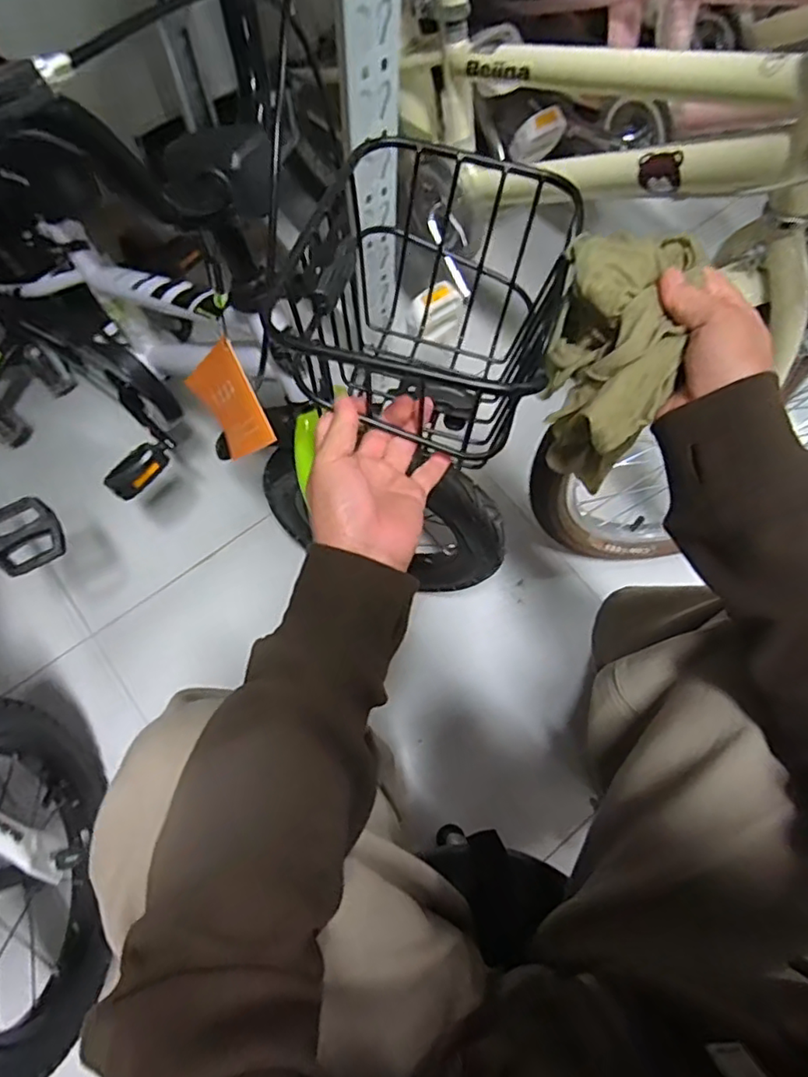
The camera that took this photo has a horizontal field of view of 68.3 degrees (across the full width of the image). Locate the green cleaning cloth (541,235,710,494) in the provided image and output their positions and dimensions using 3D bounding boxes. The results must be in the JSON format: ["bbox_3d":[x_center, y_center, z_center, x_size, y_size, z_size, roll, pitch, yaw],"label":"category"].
[{"bbox_3d":[0.132,-0.115,0.411,0.079,0.120,0.126,16,71,3],"label":"green cleaning cloth"}]

